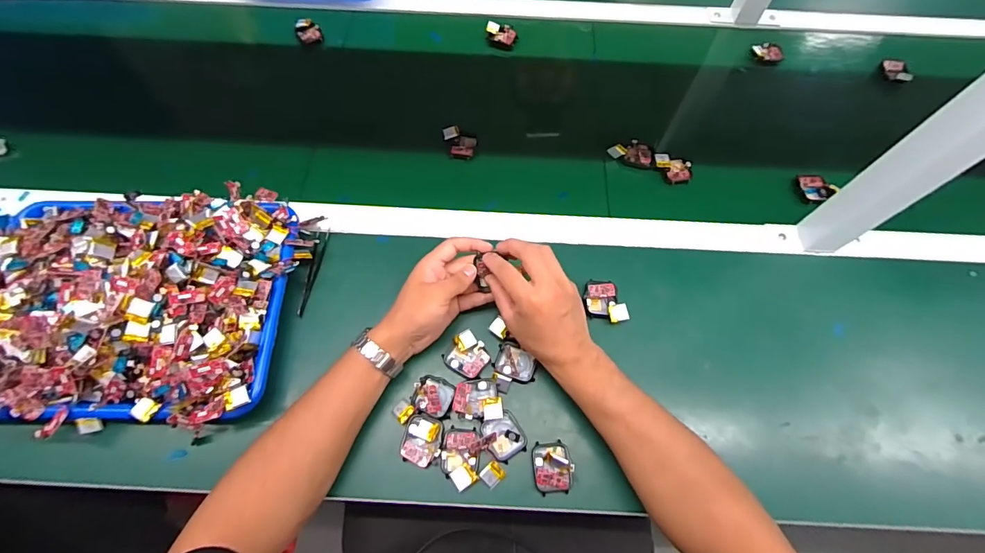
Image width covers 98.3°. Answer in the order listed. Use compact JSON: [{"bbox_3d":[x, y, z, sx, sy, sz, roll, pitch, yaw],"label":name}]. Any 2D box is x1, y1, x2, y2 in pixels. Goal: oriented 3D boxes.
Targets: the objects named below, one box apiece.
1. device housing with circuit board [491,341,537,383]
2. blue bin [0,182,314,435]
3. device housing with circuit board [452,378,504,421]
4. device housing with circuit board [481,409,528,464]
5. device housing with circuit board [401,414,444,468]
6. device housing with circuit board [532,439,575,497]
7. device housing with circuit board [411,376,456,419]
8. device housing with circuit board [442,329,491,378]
[{"bbox_3d":[0.026,0.095,0.471,0.047,0.015,0.037,18,67,7],"label":"device housing with circuit board"},{"bbox_3d":[-0.397,0.015,0.447,0.307,0.070,0.239,-4,66,-3],"label":"blue bin"},{"bbox_3d":[-0.014,0.130,0.451,0.050,0.015,0.042,4,66,1],"label":"device housing with circuit board"},{"bbox_3d":[0.013,0.166,0.443,0.038,0.007,0.044,-28,69,-13],"label":"device housing with circuit board"},{"bbox_3d":[-0.072,0.168,0.437,0.040,0.009,0.047,10,66,4],"label":"device housing with circuit board"},{"bbox_3d":[0.061,0.191,0.426,0.038,0.014,0.047,-4,66,-3],"label":"device housing with circuit board"},{"bbox_3d":[-0.063,0.128,0.453,0.043,0.008,0.039,10,66,4],"label":"device housing with circuit board"},{"bbox_3d":[-0.026,0.087,0.471,0.048,0.014,0.043,31,69,13],"label":"device housing with circuit board"}]

